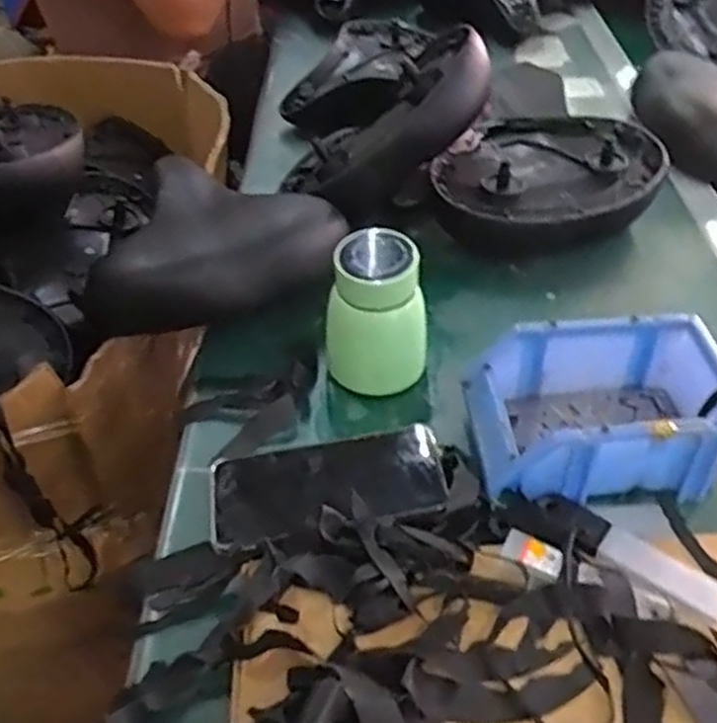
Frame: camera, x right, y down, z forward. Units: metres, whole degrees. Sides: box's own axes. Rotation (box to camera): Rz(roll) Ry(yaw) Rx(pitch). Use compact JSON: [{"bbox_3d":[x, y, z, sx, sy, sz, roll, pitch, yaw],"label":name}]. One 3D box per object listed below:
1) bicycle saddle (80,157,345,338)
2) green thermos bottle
[{"bbox_3d":[-0.145,-0.121,0.712,0.233,0.074,0.208,-13,45,-12],"label":"bicycle saddle"},{"bbox_3d":[0.013,-0.037,0.599,0.081,0.113,0.064,-4,44,0],"label":"green thermos bottle"}]

